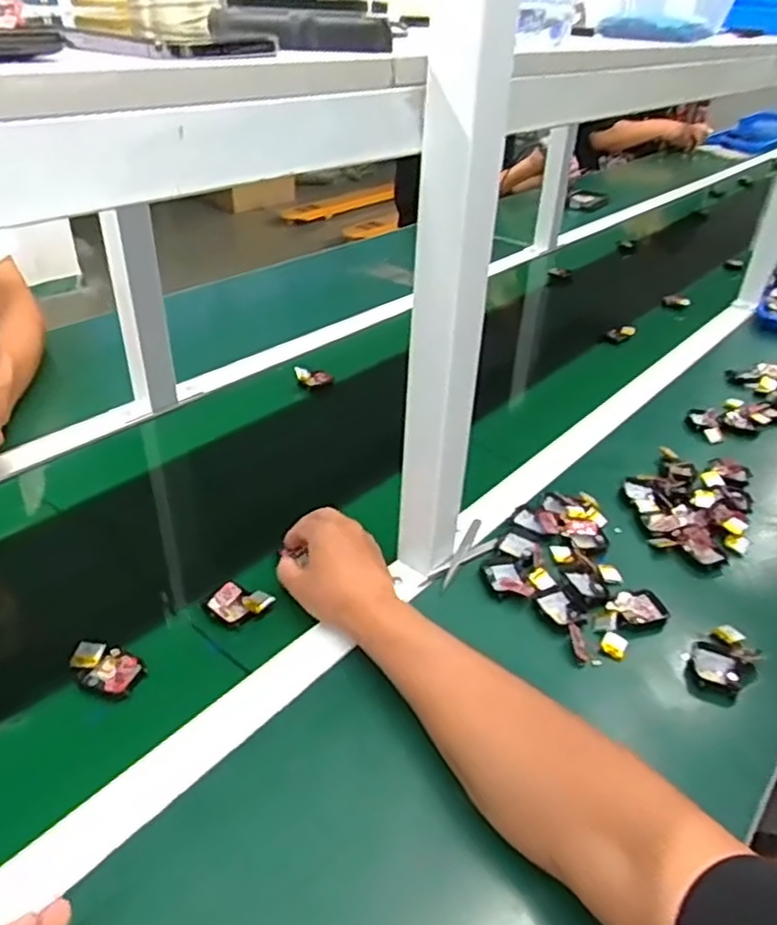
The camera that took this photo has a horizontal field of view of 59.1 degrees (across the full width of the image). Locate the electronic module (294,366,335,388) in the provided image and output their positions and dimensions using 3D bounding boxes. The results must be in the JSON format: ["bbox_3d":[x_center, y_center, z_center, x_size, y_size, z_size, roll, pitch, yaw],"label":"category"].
[{"bbox_3d":[-0.104,-0.118,0.954,0.051,0.022,0.017,2,35,-2],"label":"electronic module"}]

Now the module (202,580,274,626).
[{"bbox_3d":[-0.132,0.122,0.600,0.051,0.008,0.041,25,61,28],"label":"module"}]

